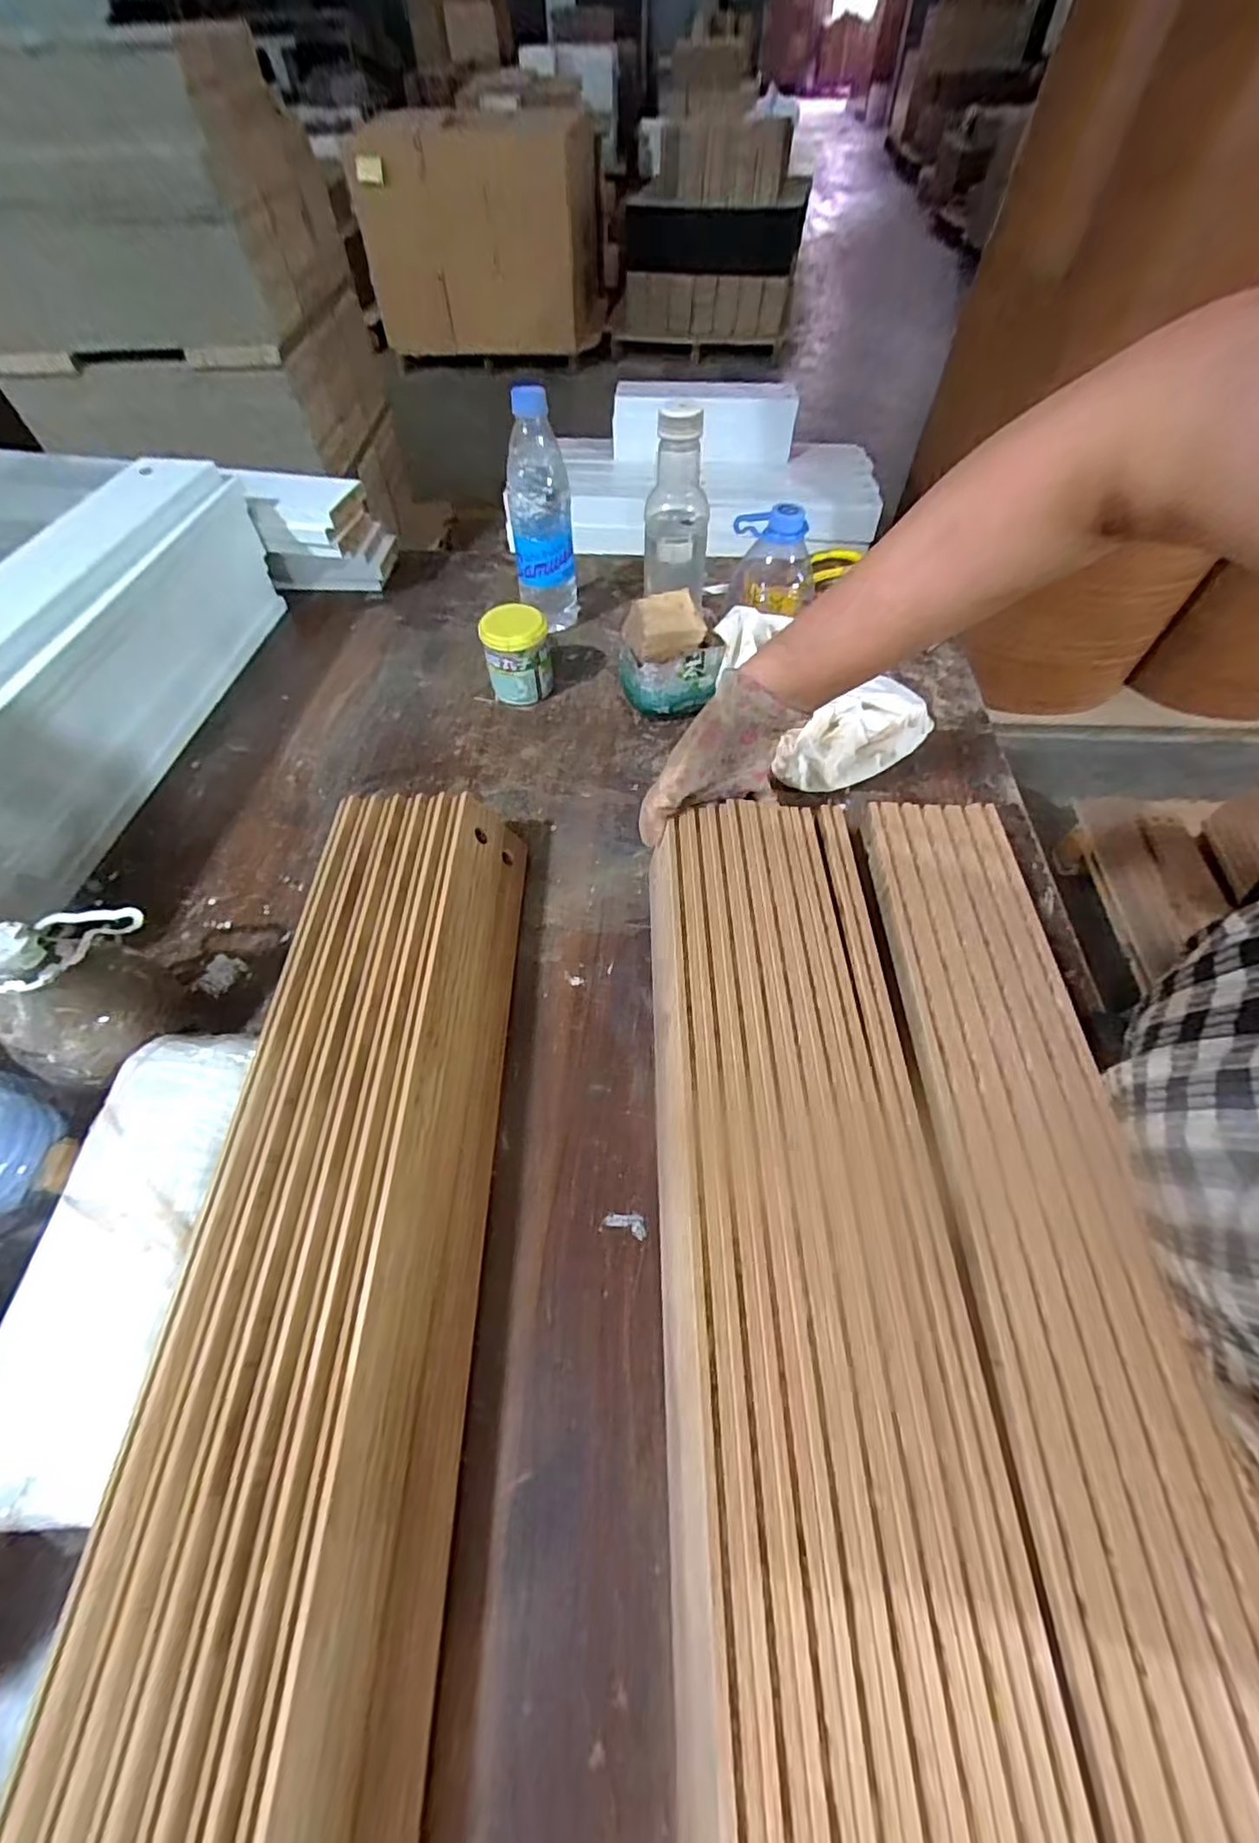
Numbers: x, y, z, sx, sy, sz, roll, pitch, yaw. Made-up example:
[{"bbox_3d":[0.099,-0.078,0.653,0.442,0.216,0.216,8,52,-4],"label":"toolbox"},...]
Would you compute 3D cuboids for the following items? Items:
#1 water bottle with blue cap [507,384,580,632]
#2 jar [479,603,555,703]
[{"bbox_3d":[-0.090,-0.414,0.632,0.064,0.203,0.059,-3,57,-1],"label":"water bottle with blue cap"},{"bbox_3d":[-0.113,-0.269,0.613,0.064,0.077,0.054,-9,58,-5],"label":"jar"}]

